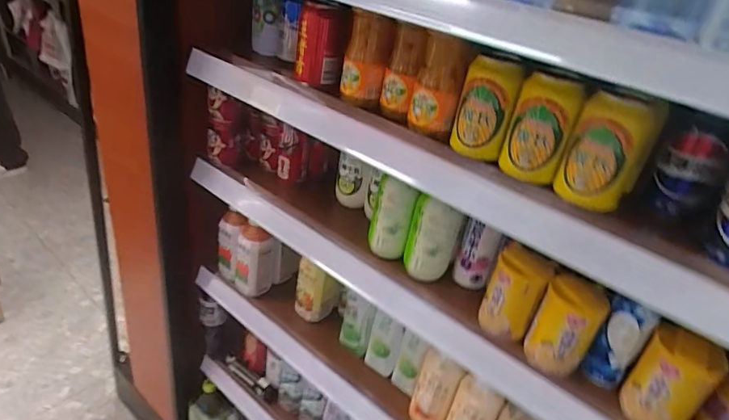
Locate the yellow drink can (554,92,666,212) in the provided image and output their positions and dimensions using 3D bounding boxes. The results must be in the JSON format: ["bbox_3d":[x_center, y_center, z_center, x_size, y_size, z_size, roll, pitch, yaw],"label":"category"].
[{"bbox_3d":[0.237,-0.056,0.465,0.070,0.105,0.074,22,34,25],"label":"yellow drink can"}]

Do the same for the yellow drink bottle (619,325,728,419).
[{"bbox_3d":[0.316,0.177,0.492,0.045,0.114,0.065,-21,40,-38],"label":"yellow drink bottle"}]

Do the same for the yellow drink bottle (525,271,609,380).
[{"bbox_3d":[0.231,0.133,0.550,0.065,0.101,0.054,22,34,25],"label":"yellow drink bottle"}]

